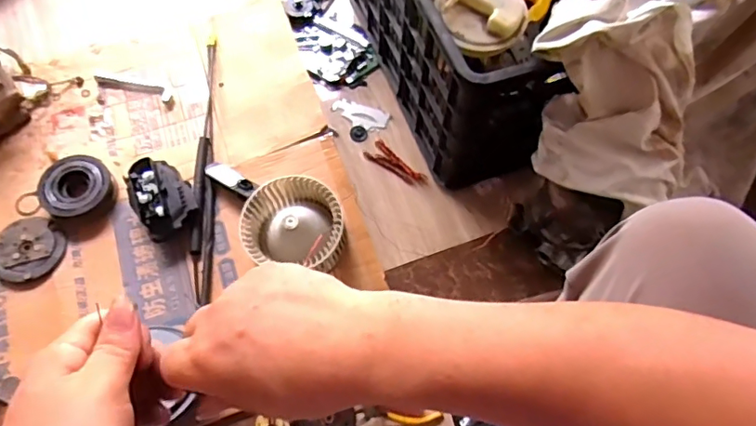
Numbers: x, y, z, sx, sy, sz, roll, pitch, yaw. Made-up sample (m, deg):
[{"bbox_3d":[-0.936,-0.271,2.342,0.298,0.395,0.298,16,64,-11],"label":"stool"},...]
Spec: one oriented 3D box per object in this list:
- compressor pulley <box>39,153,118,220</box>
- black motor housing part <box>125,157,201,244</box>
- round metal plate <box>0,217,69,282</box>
[{"bbox_3d":[-0.463,-0.038,0.824,0.100,0.037,0.109,0,65,0],"label":"compressor pulley"},{"bbox_3d":[-0.325,-0.021,0.803,0.081,0.062,0.120,-34,71,-15],"label":"black motor housing part"},{"bbox_3d":[-0.524,0.053,0.791,0.107,0.010,0.094,34,69,15],"label":"round metal plate"}]

